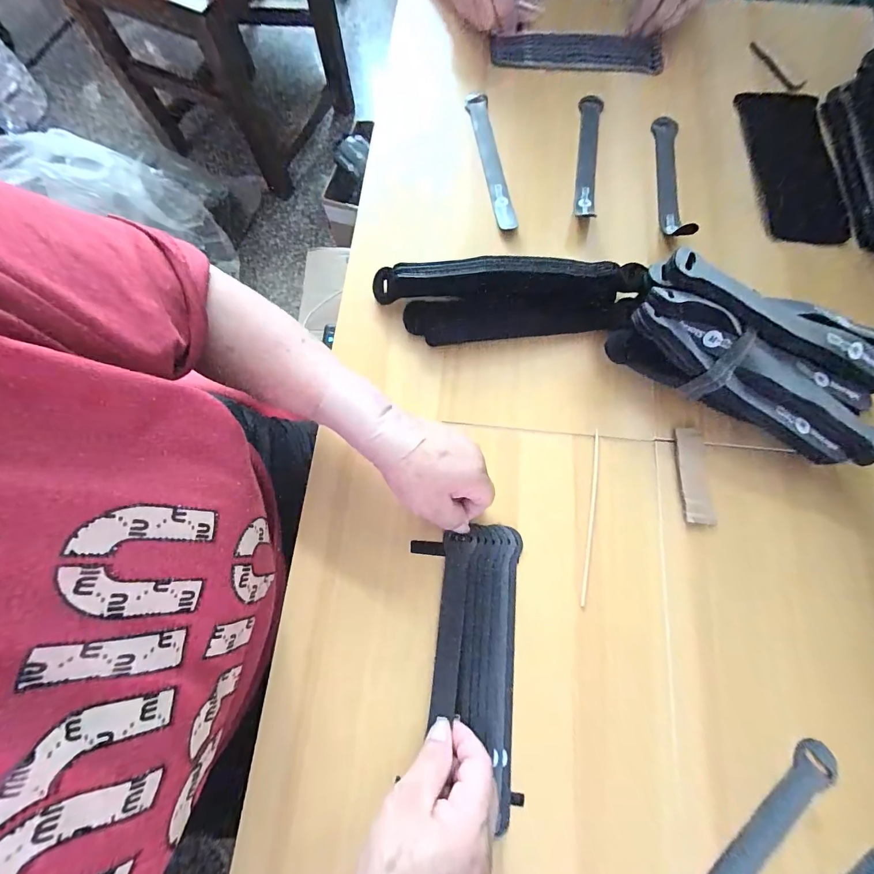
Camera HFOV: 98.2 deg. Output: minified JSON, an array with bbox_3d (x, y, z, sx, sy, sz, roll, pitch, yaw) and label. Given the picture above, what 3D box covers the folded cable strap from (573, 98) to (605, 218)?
[{"bbox_3d":[0.166,-0.310,0.418,0.025,0.016,0.178,8,75,3],"label":"folded cable strap"}]

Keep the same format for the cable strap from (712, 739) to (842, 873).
[{"bbox_3d":[0.195,0.279,0.245,0.197,0.007,0.023,-37,77,-8],"label":"cable strap"}]

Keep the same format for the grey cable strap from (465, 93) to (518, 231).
[{"bbox_3d":[0.061,-0.304,0.417,0.026,0.017,0.203,-9,75,-1],"label":"grey cable strap"}]

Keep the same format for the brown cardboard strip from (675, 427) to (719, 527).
[{"bbox_3d":[0.217,0.031,0.321,0.023,0.004,0.083,4,68,9],"label":"brown cardboard strip"}]

